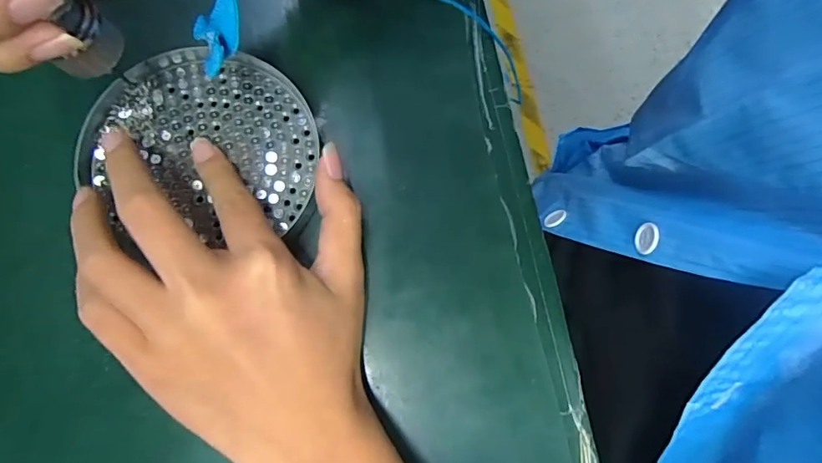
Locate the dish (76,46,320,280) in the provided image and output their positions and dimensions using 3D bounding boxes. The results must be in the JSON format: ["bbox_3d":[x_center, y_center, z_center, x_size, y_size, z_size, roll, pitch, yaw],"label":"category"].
[{"bbox_3d":[-0.105,-0.044,0.236,0.111,0.012,0.095,8,80,2],"label":"dish"}]

